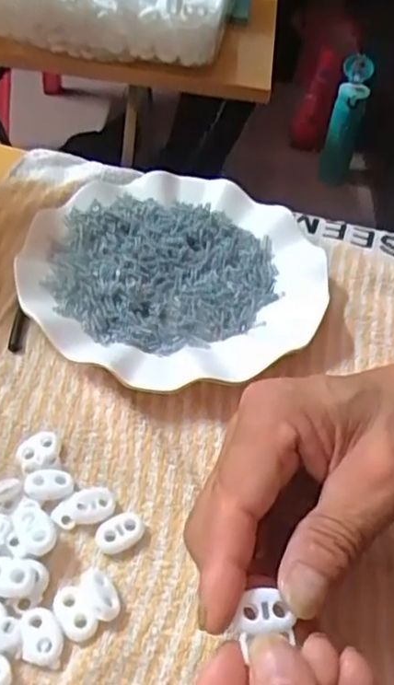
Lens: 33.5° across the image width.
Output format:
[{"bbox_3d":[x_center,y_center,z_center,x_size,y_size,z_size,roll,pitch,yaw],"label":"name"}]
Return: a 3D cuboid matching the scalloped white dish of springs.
[{"bbox_3d":[-0.014,-0.046,0.409,0.182,0.023,0.167,4,48,-4],"label":"scalloped white dish of springs"}]

